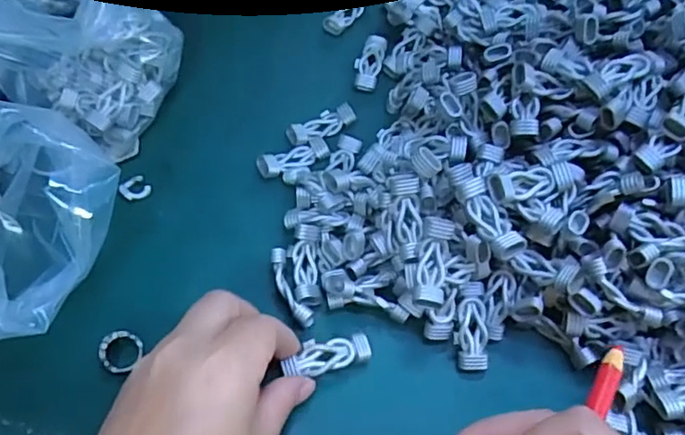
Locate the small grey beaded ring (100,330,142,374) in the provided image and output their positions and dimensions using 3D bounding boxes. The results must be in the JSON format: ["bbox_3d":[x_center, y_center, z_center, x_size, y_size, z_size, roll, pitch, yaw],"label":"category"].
[{"bbox_3d":[-0.112,0.067,0.294,0.021,0.004,0.020,53,57,-27],"label":"small grey beaded ring"}]

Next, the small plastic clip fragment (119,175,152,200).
[{"bbox_3d":[-0.121,-0.017,0.341,0.013,0.005,0.015,41,67,16],"label":"small plastic clip fragment"}]

